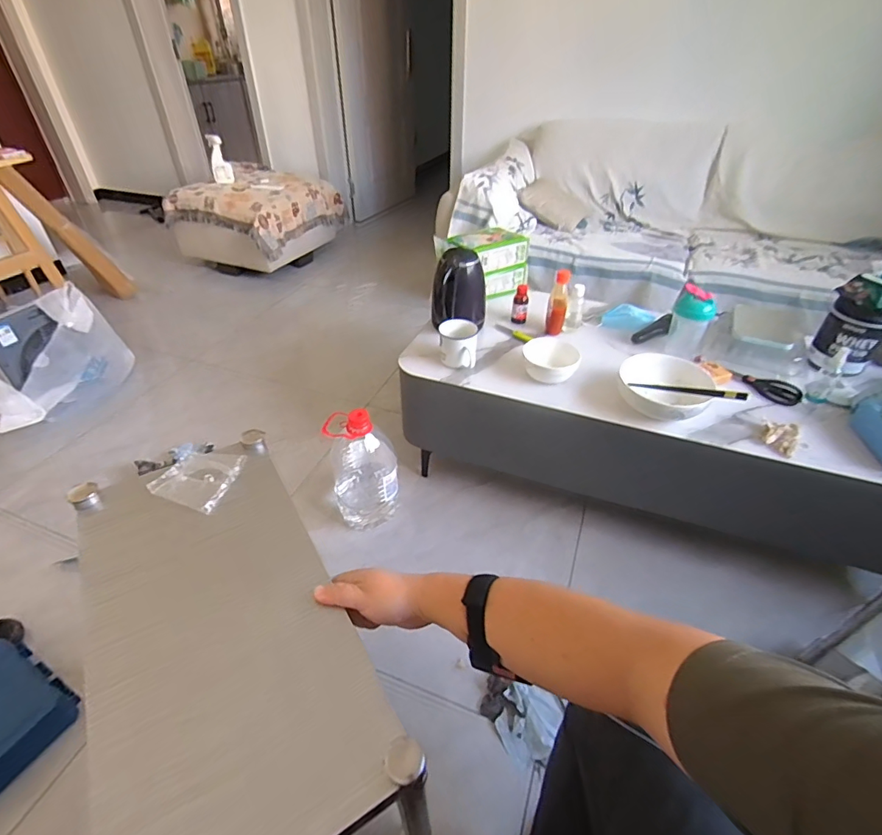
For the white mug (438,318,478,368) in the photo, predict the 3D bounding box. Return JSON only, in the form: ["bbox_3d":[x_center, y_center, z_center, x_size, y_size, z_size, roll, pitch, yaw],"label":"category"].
[{"bbox_3d":[0.043,-0.181,1.182,0.097,0.092,0.089,3,39,3],"label":"white mug"}]

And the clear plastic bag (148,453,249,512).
[{"bbox_3d":[-0.318,0.078,0.621,0.091,0.015,0.088,11,40,13],"label":"clear plastic bag"}]

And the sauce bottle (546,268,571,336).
[{"bbox_3d":[0.317,-0.305,1.296,0.048,0.199,0.064,9,40,9],"label":"sauce bottle"}]

